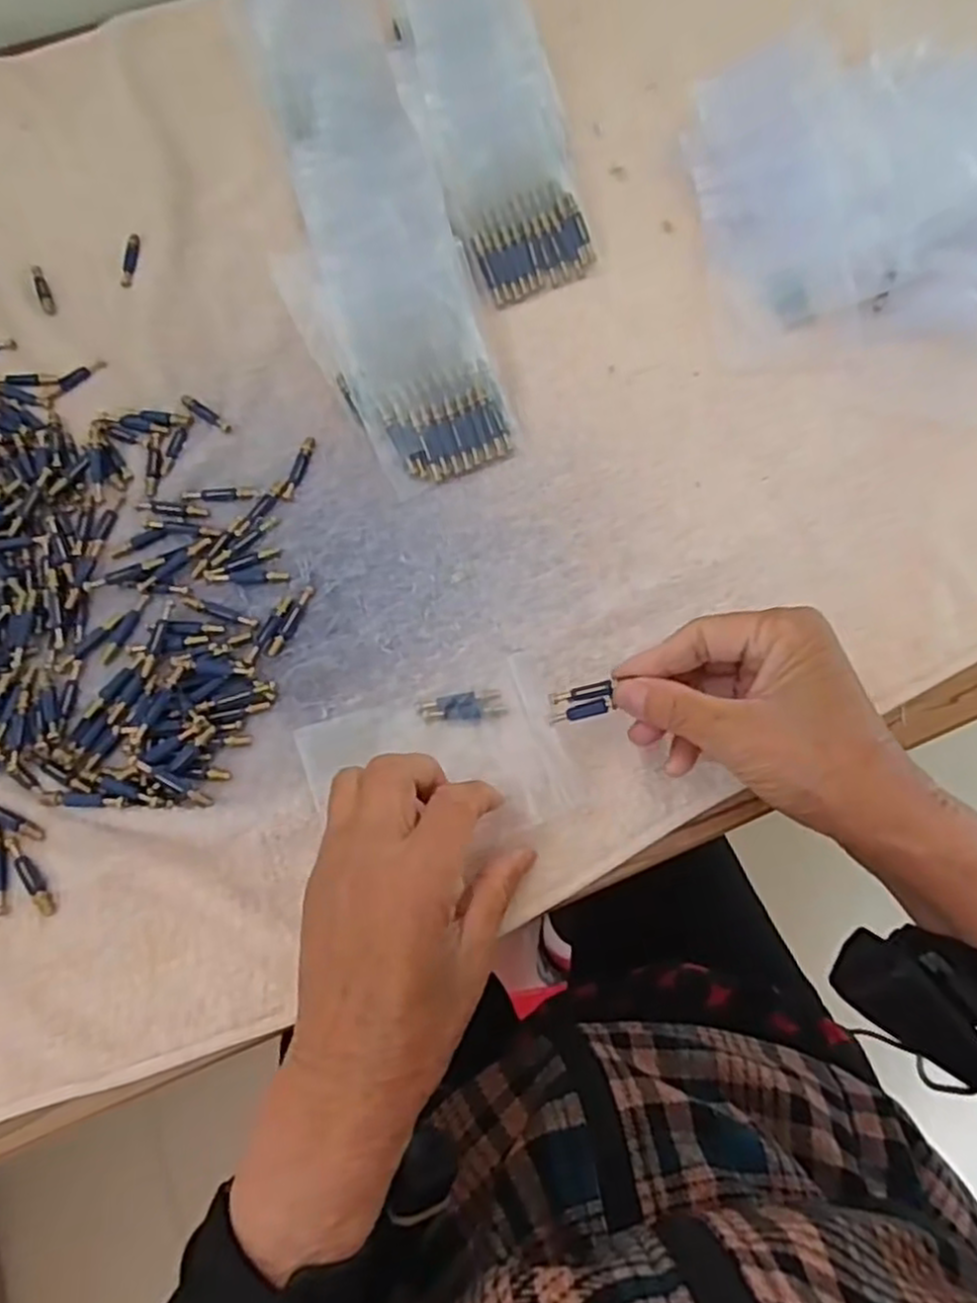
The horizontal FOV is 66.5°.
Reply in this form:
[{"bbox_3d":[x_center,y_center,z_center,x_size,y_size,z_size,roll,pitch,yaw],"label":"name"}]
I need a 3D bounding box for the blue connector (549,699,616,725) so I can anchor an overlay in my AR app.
[{"bbox_3d":[0.041,0.027,0.331,0.028,0.004,0.007,-16,68,13],"label":"blue connector"}]

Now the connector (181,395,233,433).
[{"bbox_3d":[-0.158,-0.133,0.416,0.038,0.004,0.007,37,73,14],"label":"connector"}]

